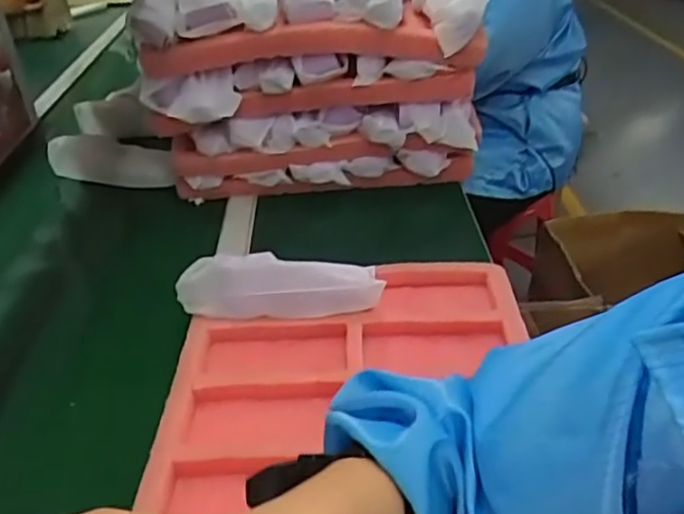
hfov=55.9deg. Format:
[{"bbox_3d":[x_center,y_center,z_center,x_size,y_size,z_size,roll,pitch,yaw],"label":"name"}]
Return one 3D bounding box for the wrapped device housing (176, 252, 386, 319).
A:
[{"bbox_3d":[-0.062,0.036,0.652,0.198,0.064,0.052,0,35,7],"label":"wrapped device housing"}]

